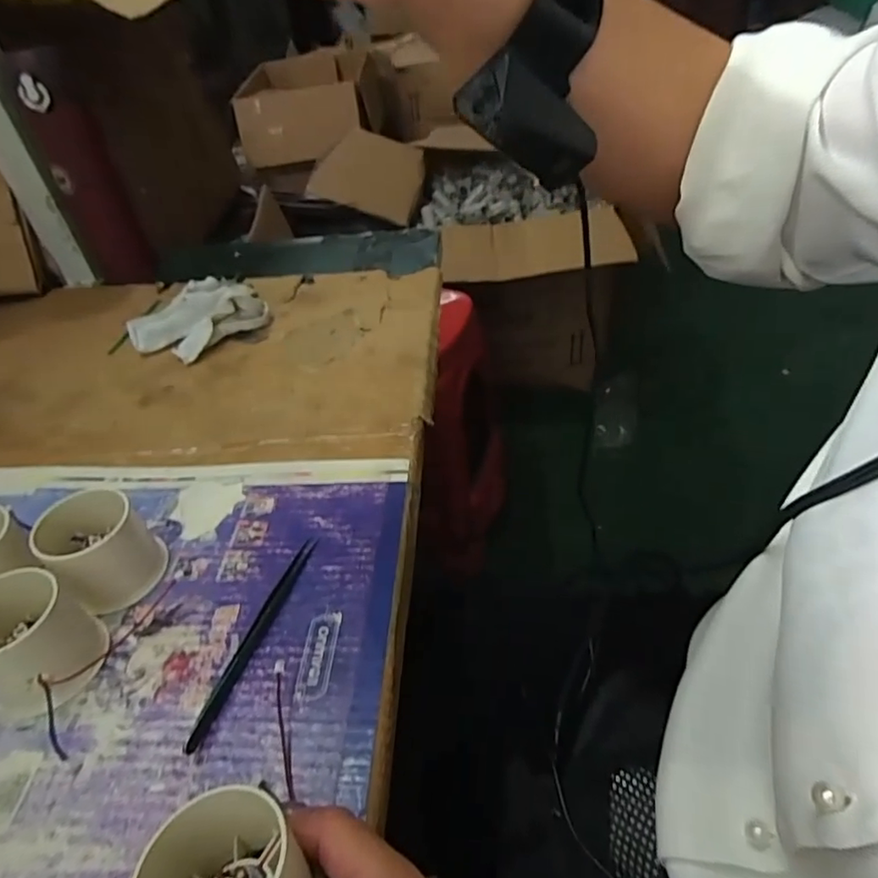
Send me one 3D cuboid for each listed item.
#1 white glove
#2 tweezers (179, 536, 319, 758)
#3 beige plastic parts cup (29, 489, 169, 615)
[{"bbox_3d":[-0.229,-0.114,0.542,0.066,0.048,0.109,31,53,34],"label":"white glove"},{"bbox_3d":[-0.097,0.101,0.306,0.009,0.010,0.127,7,43,14],"label":"tweezers"},{"bbox_3d":[-0.197,0.062,0.334,0.060,0.048,0.055,-3,42,3],"label":"beige plastic parts cup"}]

